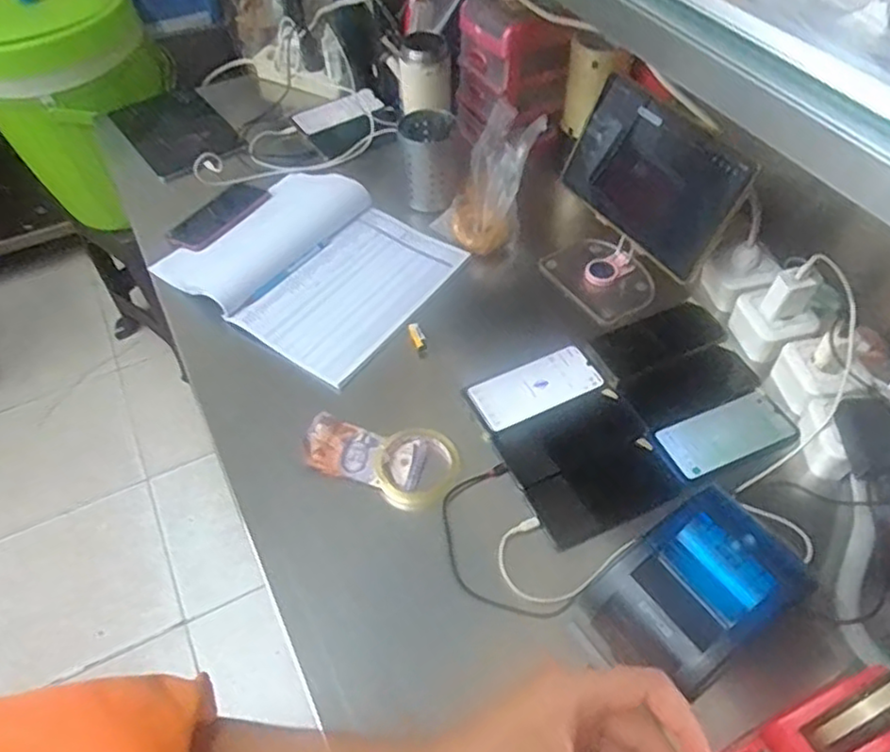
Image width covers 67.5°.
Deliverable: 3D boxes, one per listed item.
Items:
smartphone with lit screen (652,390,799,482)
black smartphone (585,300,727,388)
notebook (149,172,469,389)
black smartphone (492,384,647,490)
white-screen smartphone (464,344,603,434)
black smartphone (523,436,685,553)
[{"bbox_3d":[0.330,0.068,0.780,0.161,0.015,0.080,-19,55,-14],"label":"smartphone with lit screen"},{"bbox_3d":[0.276,-0.045,0.876,0.171,0.012,0.078,-22,52,-8],"label":"black smartphone"},{"bbox_3d":[-0.190,-0.168,0.967,0.350,0.027,0.305,32,60,22],"label":"notebook"},{"bbox_3d":[0.147,0.070,0.788,0.172,0.004,0.082,-22,56,-16],"label":"black smartphone"},{"bbox_3d":[0.113,0.013,0.828,0.161,0.007,0.075,-23,56,-16],"label":"white-screen smartphone"},{"bbox_3d":[0.177,0.127,0.741,0.161,0.009,0.081,-21,56,-15],"label":"black smartphone"}]

